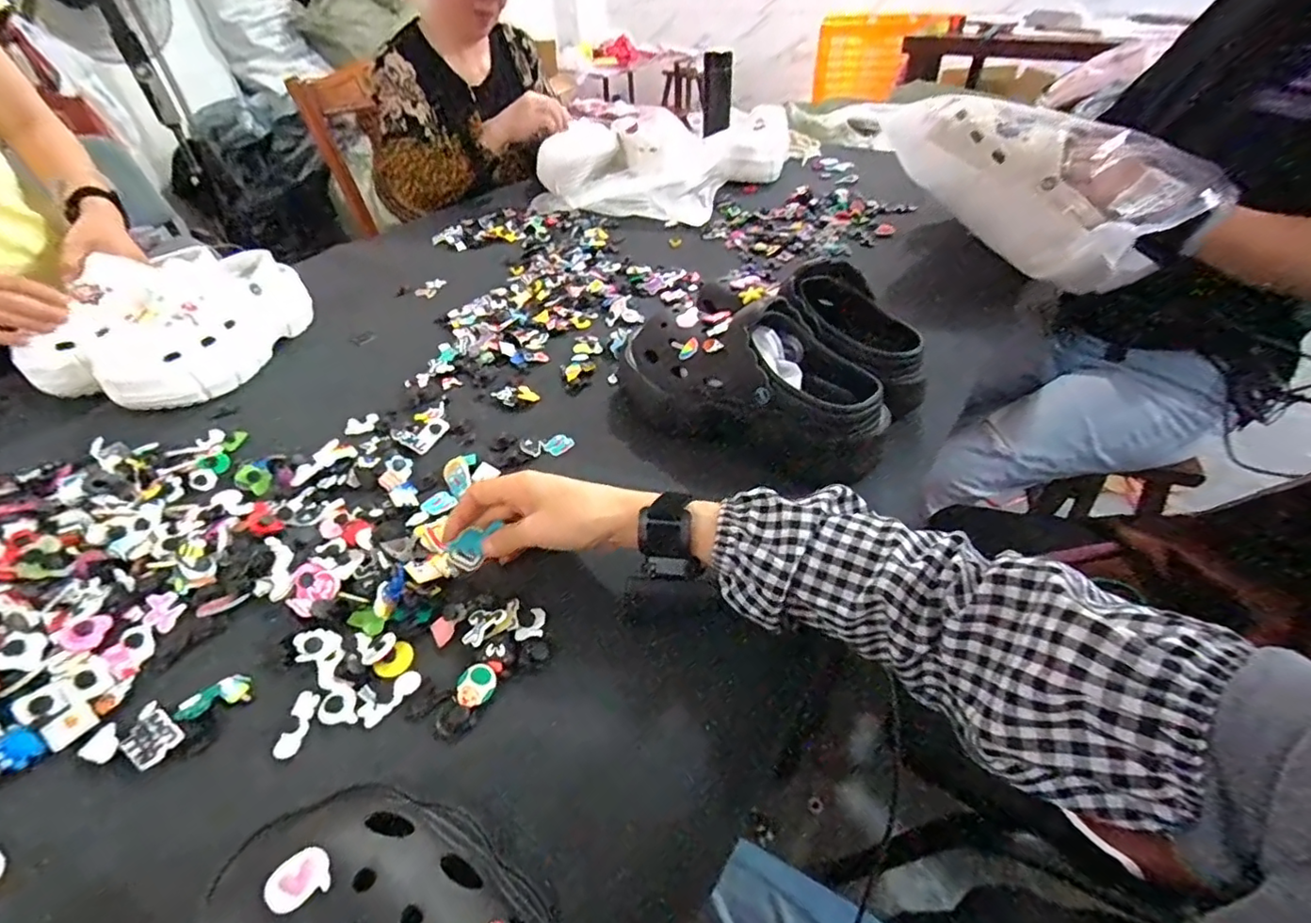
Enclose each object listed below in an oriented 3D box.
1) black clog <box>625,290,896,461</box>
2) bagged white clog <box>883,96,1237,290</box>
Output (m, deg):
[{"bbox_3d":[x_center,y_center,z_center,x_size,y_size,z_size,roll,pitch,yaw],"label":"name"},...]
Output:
[{"bbox_3d":[0.086,-0.078,0.540,0.251,0.114,0.126,24,48,27],"label":"black clog"},{"bbox_3d":[0.489,-0.374,0.756,0.370,0.159,0.164,40,57,21],"label":"bagged white clog"}]

